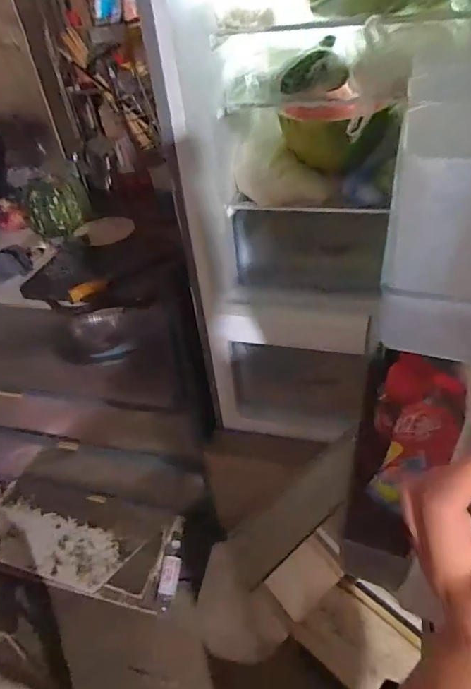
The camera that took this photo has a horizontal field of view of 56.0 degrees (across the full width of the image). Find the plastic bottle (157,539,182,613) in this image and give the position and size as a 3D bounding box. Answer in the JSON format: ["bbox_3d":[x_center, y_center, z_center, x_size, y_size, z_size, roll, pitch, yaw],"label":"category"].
[{"bbox_3d":[-0.234,0.798,1.567,0.077,0.073,0.235,-2,41,6],"label":"plastic bottle"}]

